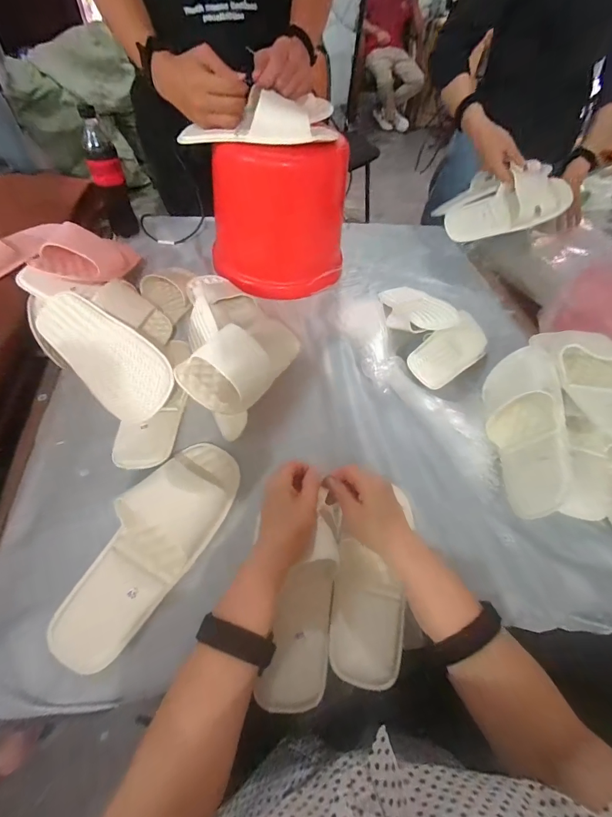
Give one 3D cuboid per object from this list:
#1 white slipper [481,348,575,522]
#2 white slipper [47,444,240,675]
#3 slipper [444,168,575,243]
[{"bbox_3d":[0.315,0.020,0.518,0.073,0.118,0.255,6,67,-1],"label":"white slipper"},{"bbox_3d":[-0.173,0.149,0.418,0.100,0.057,0.269,24,55,12],"label":"white slipper"},{"bbox_3d":[0.463,-0.462,0.836,0.252,0.077,0.128,-16,82,22],"label":"slipper"}]

